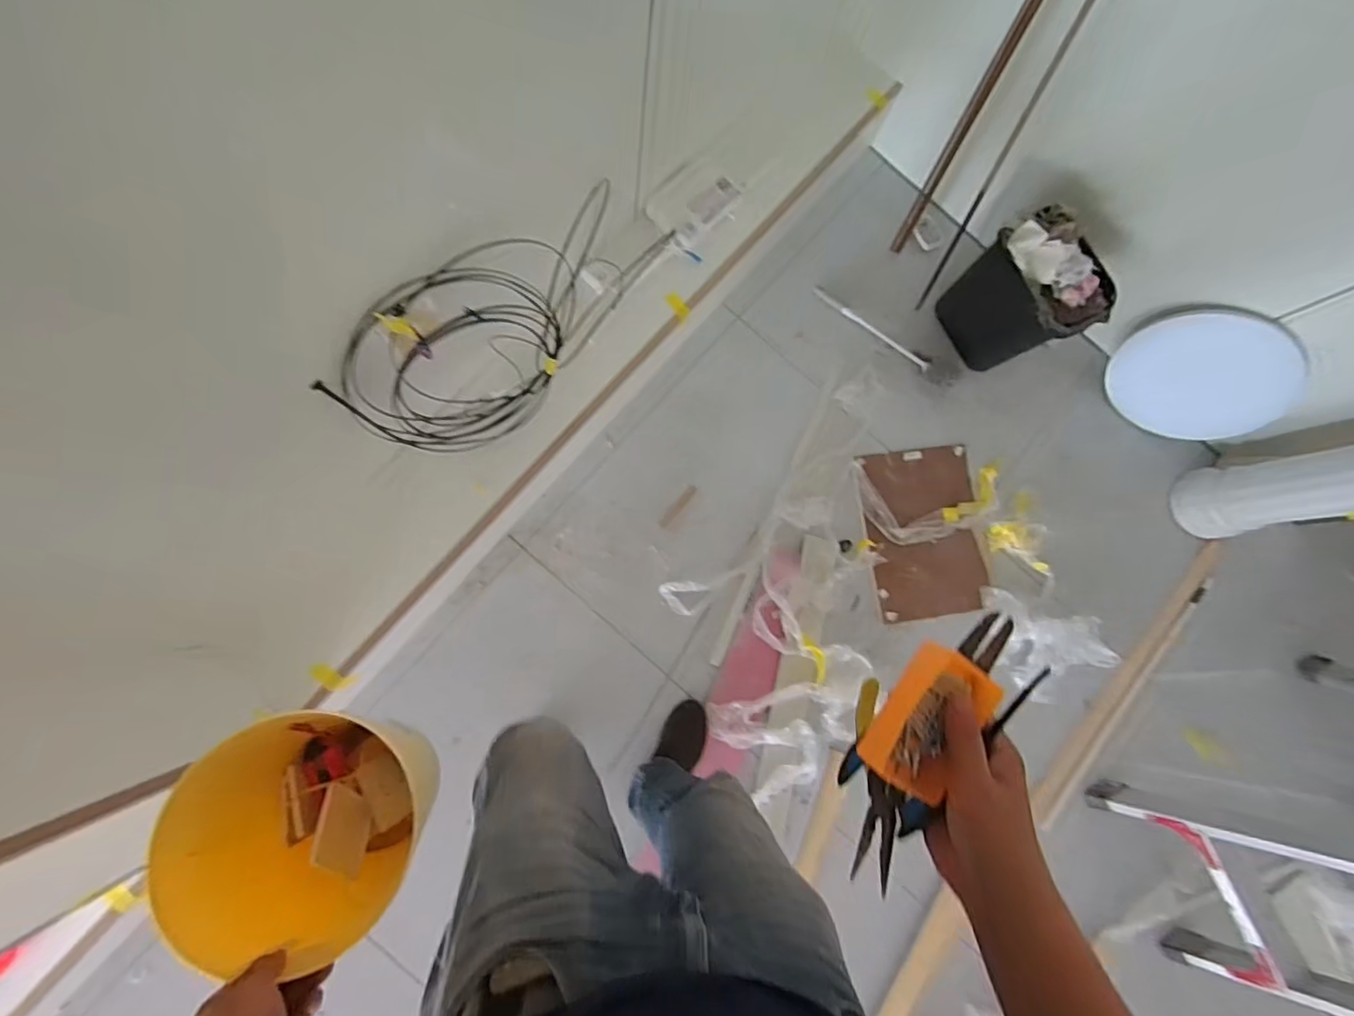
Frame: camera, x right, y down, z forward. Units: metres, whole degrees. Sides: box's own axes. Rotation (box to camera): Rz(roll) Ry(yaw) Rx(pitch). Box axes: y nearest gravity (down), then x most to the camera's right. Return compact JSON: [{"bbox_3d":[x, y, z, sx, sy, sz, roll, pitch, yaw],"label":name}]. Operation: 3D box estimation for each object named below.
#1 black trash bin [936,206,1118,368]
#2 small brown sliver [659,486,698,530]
[{"bbox_3d":[0.751,-0.461,1.285,0.179,0.316,0.240,-16,85,-8],"label":"black trash bin"},{"bbox_3d":[0.003,-0.003,1.411,0.028,0.013,0.126,40,80,0],"label":"small brown sliver"}]

